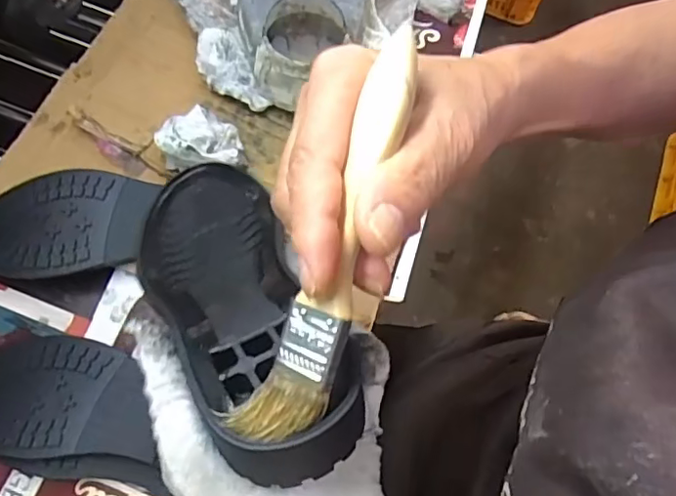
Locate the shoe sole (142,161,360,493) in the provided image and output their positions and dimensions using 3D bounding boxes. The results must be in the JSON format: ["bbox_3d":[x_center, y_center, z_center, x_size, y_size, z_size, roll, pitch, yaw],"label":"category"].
[{"bbox_3d":[-0.052,0.019,0.274,0.070,0.032,0.216,-24,37,-9],"label":"shoe sole"}]

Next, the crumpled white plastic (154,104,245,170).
[{"bbox_3d":[-0.106,-0.082,0.440,0.058,0.041,0.053,0,69,0],"label":"crumpled white plastic"}]

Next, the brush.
[{"bbox_3d":[-0.003,-0.002,0.188,0.027,0.009,0.135,16,90,6],"label":"brush"}]

